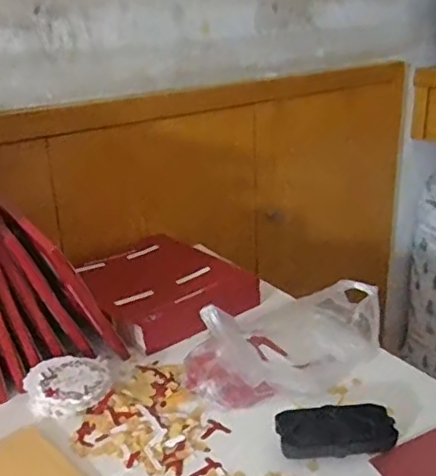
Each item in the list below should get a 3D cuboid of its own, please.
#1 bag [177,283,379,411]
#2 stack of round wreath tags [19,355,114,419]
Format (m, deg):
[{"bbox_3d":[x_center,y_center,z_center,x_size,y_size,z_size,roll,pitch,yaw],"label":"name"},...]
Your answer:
[{"bbox_3d":[0.069,0.098,0.640,0.202,0.127,0.121,-8,25,-16],"label":"bag"},{"bbox_3d":[-0.159,0.160,0.619,0.086,0.034,0.068,8,26,18],"label":"stack of round wreath tags"}]

